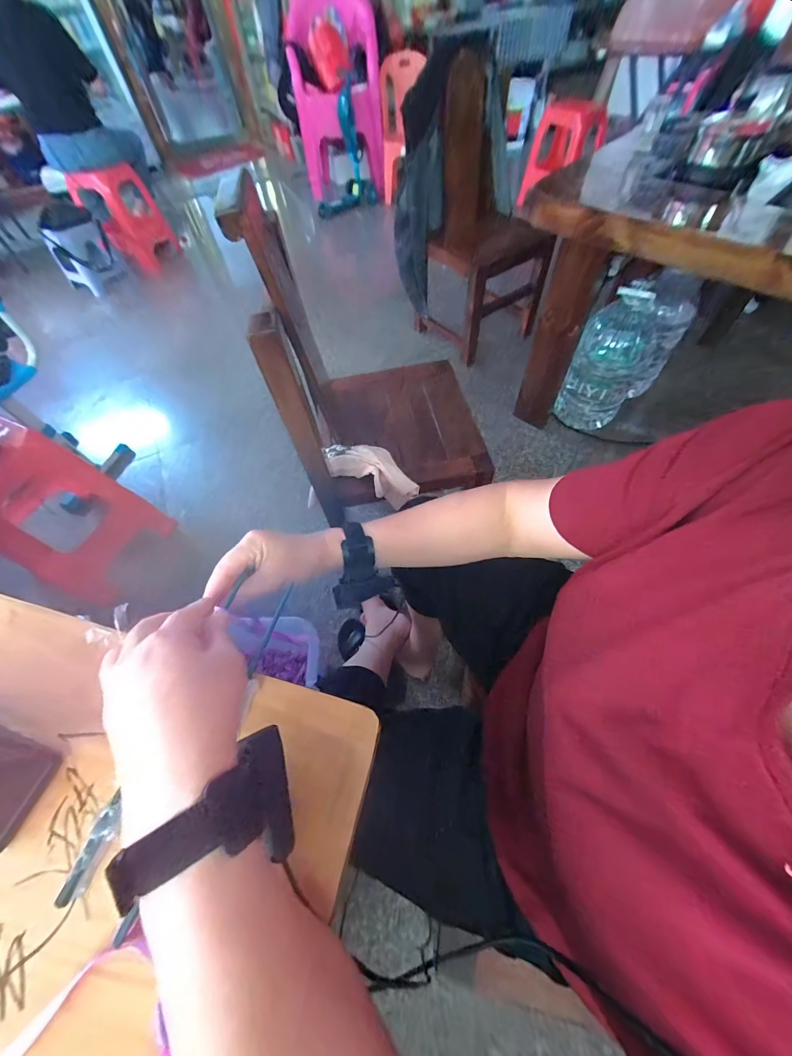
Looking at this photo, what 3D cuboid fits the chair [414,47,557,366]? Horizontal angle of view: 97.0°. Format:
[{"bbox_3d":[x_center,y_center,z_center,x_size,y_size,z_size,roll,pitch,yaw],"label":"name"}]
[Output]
[{"bbox_3d":[0.320,-1.121,1.387,0.565,0.810,0.401,11,60,10],"label":"chair"}]

